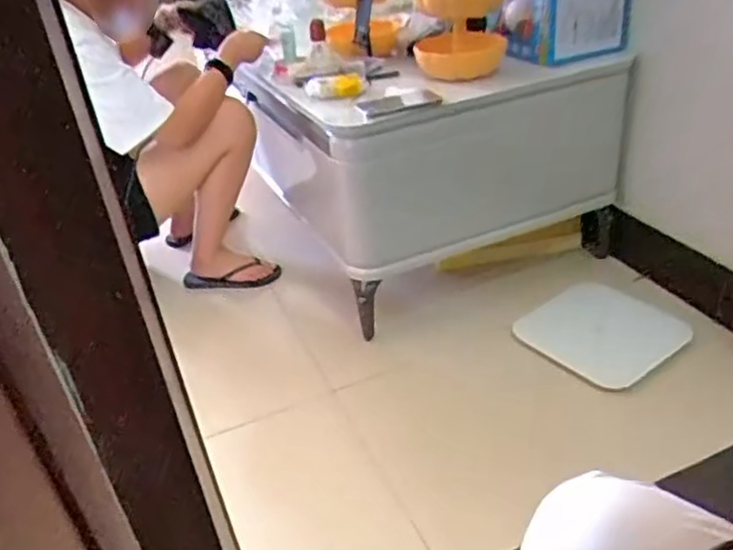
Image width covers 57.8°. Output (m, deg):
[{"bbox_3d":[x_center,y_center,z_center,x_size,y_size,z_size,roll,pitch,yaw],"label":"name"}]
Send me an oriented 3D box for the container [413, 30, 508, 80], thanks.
[{"bbox_3d":[0.200,-0.468,1.412,0.181,0.075,0.159,2,32,13],"label":"container"}]

